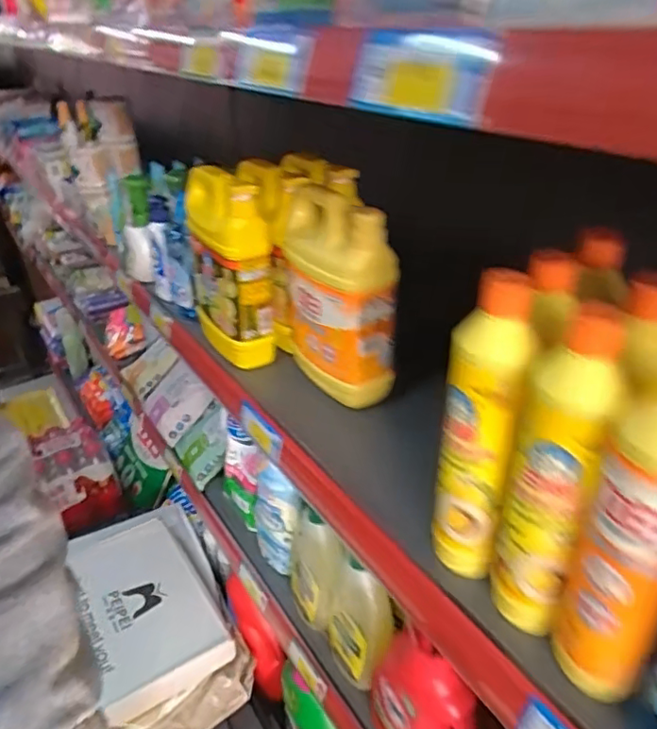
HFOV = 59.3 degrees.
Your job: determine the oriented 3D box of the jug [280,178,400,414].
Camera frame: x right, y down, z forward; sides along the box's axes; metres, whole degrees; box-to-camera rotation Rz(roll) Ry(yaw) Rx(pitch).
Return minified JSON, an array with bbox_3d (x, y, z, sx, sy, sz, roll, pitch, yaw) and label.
[{"bbox_3d":[0.007,-0.079,0.629,0.071,0.206,0.147,-15,34,-21],"label":"jug"}]

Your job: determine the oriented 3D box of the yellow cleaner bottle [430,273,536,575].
[{"bbox_3d":[0.103,0.050,0.405,0.046,0.229,0.056,1,32,4],"label":"yellow cleaner bottle"}]

